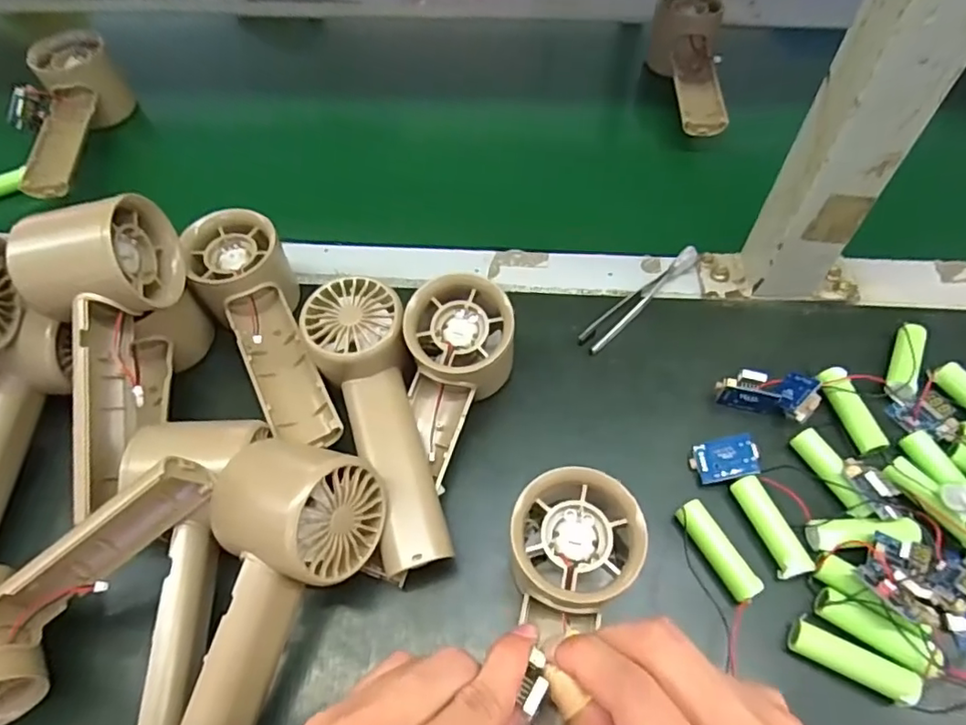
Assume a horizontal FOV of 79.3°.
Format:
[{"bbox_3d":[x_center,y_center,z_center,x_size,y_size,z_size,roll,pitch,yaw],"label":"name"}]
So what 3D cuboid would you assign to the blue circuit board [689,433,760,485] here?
[{"bbox_3d":[0.126,0.051,0.306,0.033,0.005,0.022,-18,57,20],"label":"blue circuit board"}]

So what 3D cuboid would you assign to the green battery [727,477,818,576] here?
[{"bbox_3d":[0.142,0.082,0.291,0.015,0.013,0.049,-15,60,-8],"label":"green battery"}]

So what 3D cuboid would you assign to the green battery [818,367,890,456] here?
[{"bbox_3d":[0.201,0.027,0.321,0.014,0.015,0.050,-12,60,-6],"label":"green battery"}]

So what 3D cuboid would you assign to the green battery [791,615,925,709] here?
[{"bbox_3d":[0.163,0.134,0.260,0.050,0.017,0.015,26,63,15],"label":"green battery"}]

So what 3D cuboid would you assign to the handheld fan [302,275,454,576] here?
[{"bbox_3d":[-0.053,0.032,0.305,0.051,0.056,0.154,-15,61,-9],"label":"handheld fan"}]

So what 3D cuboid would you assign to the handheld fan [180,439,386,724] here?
[{"bbox_3d":[-0.097,0.110,0.240,0.068,0.049,0.153,13,74,10],"label":"handheld fan"}]

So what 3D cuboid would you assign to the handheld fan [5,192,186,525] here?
[{"bbox_3d":[-0.192,-0.007,0.287,0.054,0.066,0.152,0,84,3],"label":"handheld fan"}]

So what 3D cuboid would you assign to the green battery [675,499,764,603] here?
[{"bbox_3d":[0.114,0.093,0.287,0.015,0.014,0.049,-26,63,-14],"label":"green battery"}]

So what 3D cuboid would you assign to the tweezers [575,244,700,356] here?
[{"bbox_3d":[0.100,-0.041,0.370,0.102,0.011,0.017,-39,67,-20],"label":"tweezers"}]

